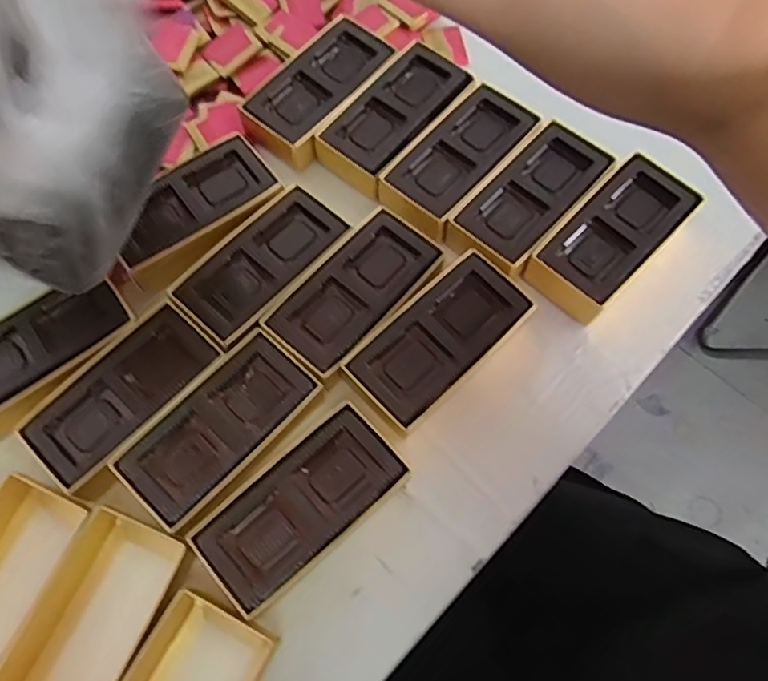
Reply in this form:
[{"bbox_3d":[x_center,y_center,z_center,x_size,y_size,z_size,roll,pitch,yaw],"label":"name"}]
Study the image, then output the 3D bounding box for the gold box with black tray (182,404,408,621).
[{"bbox_3d":[-0.045,0.091,0.352,0.113,0.029,0.058,-39,71,-15],"label":"gold box with black tray"}]

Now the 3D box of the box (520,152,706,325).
[{"bbox_3d":[0.152,-0.069,0.417,0.057,0.031,0.115,42,73,17],"label":"box"}]

